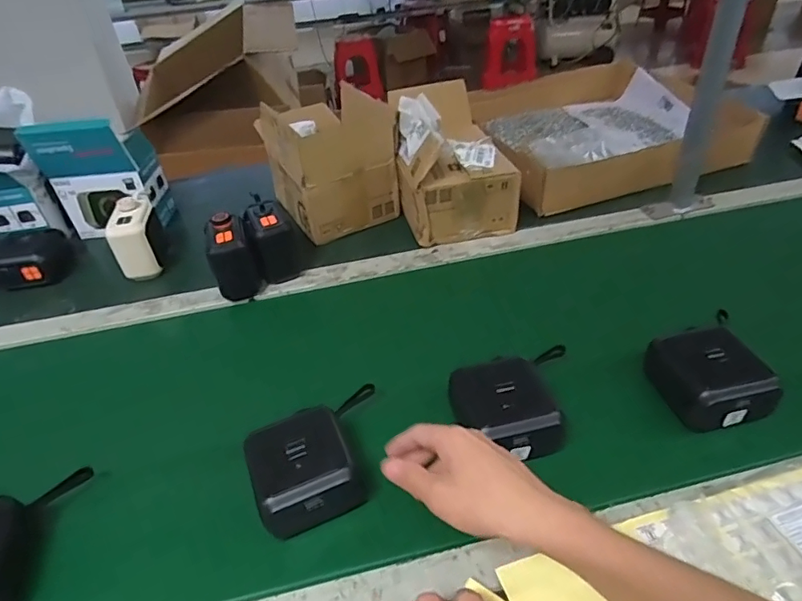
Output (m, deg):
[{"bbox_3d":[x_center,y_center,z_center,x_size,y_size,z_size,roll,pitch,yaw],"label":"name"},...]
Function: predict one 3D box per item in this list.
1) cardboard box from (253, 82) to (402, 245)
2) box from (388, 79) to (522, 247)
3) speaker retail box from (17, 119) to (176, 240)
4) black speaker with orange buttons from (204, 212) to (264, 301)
[{"bbox_3d":[-0.123,-0.236,0.847,0.163,0.165,0.229,-22,41,-20],"label":"cardboard box"},{"bbox_3d":[0.074,-0.223,0.812,0.157,0.163,0.217,-10,39,-7],"label":"box"},{"bbox_3d":[-0.480,-0.208,0.836,0.142,0.190,0.103,-3,38,3],"label":"speaker retail box"},{"bbox_3d":[-0.230,-0.060,0.703,0.060,0.097,0.064,-16,40,-14],"label":"black speaker with orange buttons"}]

